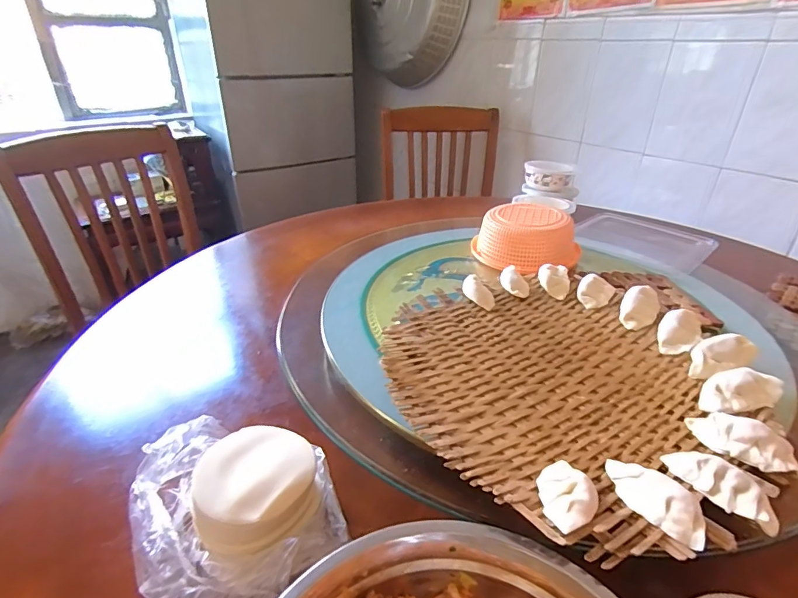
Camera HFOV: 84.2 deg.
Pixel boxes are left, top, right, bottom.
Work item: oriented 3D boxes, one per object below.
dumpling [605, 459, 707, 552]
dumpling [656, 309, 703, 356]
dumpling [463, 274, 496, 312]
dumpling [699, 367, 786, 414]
[{"bbox_3d":[0.180,0.140,0.314,0.037,0.020,0.072,-21,37,-33],"label":"dumpling"},{"bbox_3d":[0.314,0.037,0.494,0.040,0.029,0.057,23,37,33],"label":"dumpling"},{"bbox_3d":[0.103,-0.009,0.571,0.030,0.023,0.051,-20,37,-32],"label":"dumpling"},{"bbox_3d":[0.319,0.087,0.411,0.060,0.031,0.035,11,32,16],"label":"dumpling"}]

